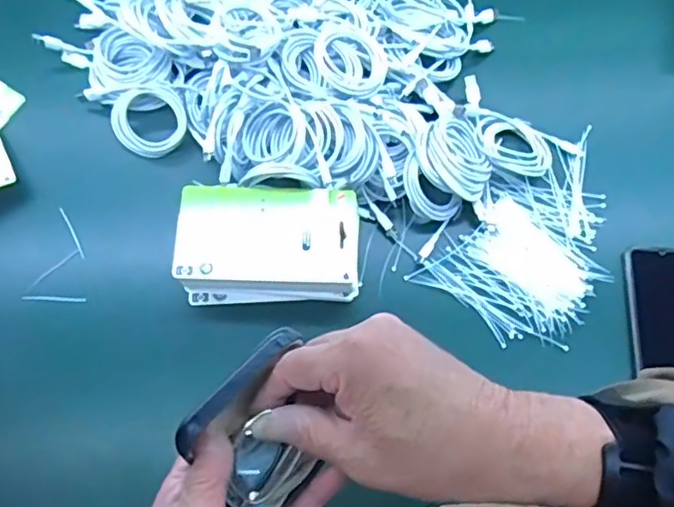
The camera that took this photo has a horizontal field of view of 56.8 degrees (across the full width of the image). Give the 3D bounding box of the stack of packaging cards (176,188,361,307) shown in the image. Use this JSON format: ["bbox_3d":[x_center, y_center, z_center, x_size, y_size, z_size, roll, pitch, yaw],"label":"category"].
[{"bbox_3d":[-0.071,-0.009,0.658,0.183,0.054,0.109,-1,71,-1],"label":"stack of packaging cards"}]

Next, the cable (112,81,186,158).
[{"bbox_3d":[-0.215,-0.152,0.719,0.083,0.014,0.081,-20,94,1],"label":"cable"}]

